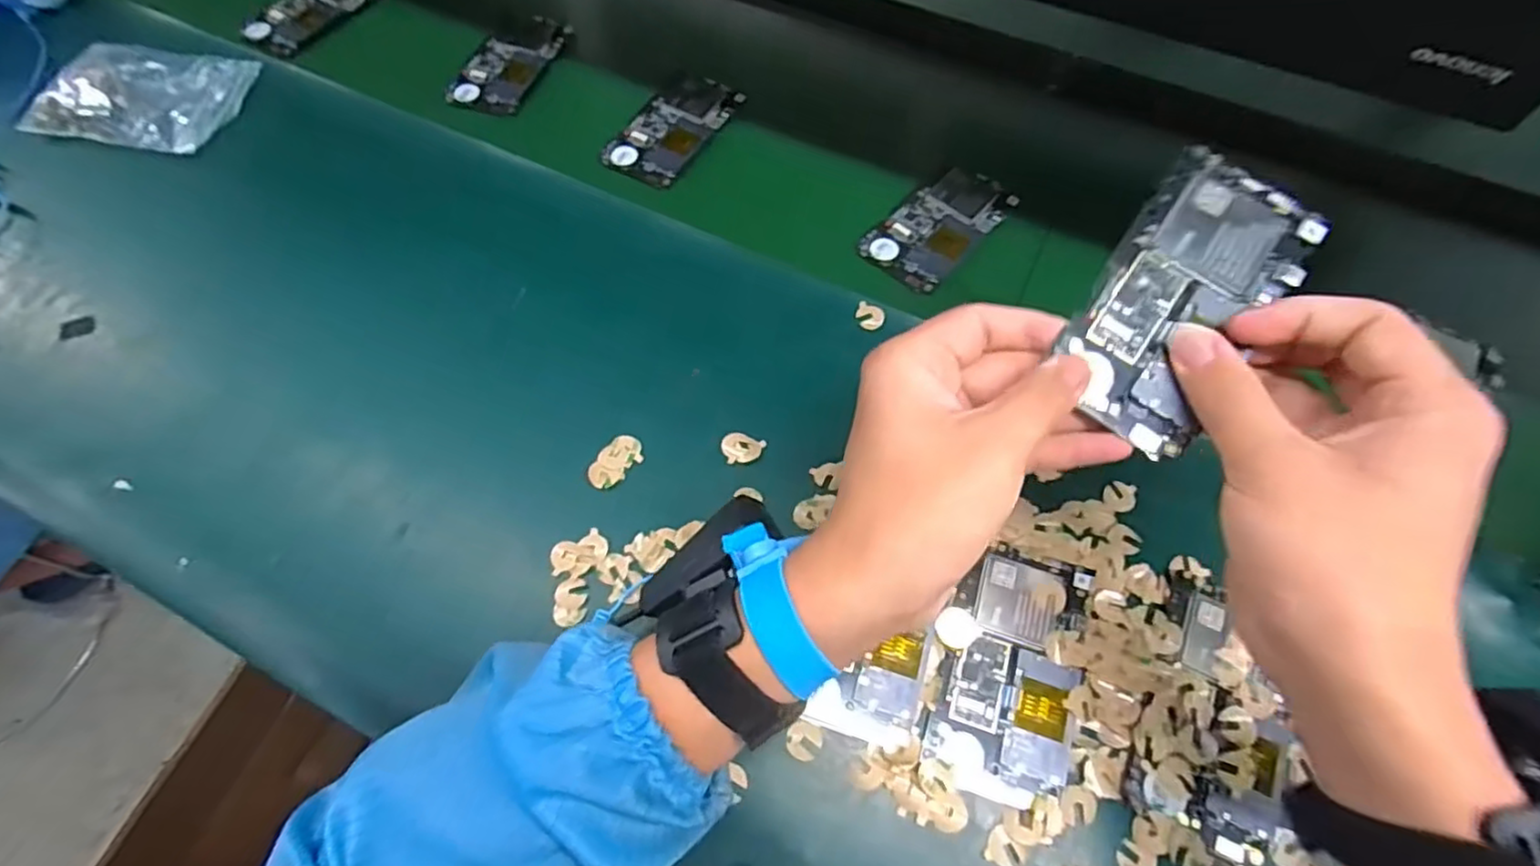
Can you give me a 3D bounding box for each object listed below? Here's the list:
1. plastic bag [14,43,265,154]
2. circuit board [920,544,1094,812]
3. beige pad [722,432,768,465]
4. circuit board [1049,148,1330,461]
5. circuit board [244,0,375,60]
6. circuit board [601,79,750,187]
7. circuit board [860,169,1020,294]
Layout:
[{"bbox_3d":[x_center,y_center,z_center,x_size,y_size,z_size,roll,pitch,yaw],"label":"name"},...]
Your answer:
[{"bbox_3d":[-0.484,-0.266,0.519,0.146,0.018,0.105,9,61,4],"label":"plastic bag"},{"bbox_3d":[0.122,0.119,0.342,0.070,0.006,0.122,18,62,9],"label":"circuit board"},{"bbox_3d":[-0.015,0.009,0.402,0.026,0.004,0.019,-2,61,-2],"label":"beige pad"},{"bbox_3d":[0.173,-0.055,0.279,0.065,0.009,0.124,31,86,12],"label":"circuit board"},{"bbox_3d":[-0.412,-0.384,0.605,0.057,0.015,0.123,23,66,9],"label":"circuit board"},{"bbox_3d":[-0.076,-0.248,0.539,0.062,0.009,0.125,26,64,13],"label":"circuit board"},{"bbox_3d":[0.127,-0.154,0.493,0.065,0.007,0.128,39,67,18],"label":"circuit board"}]

